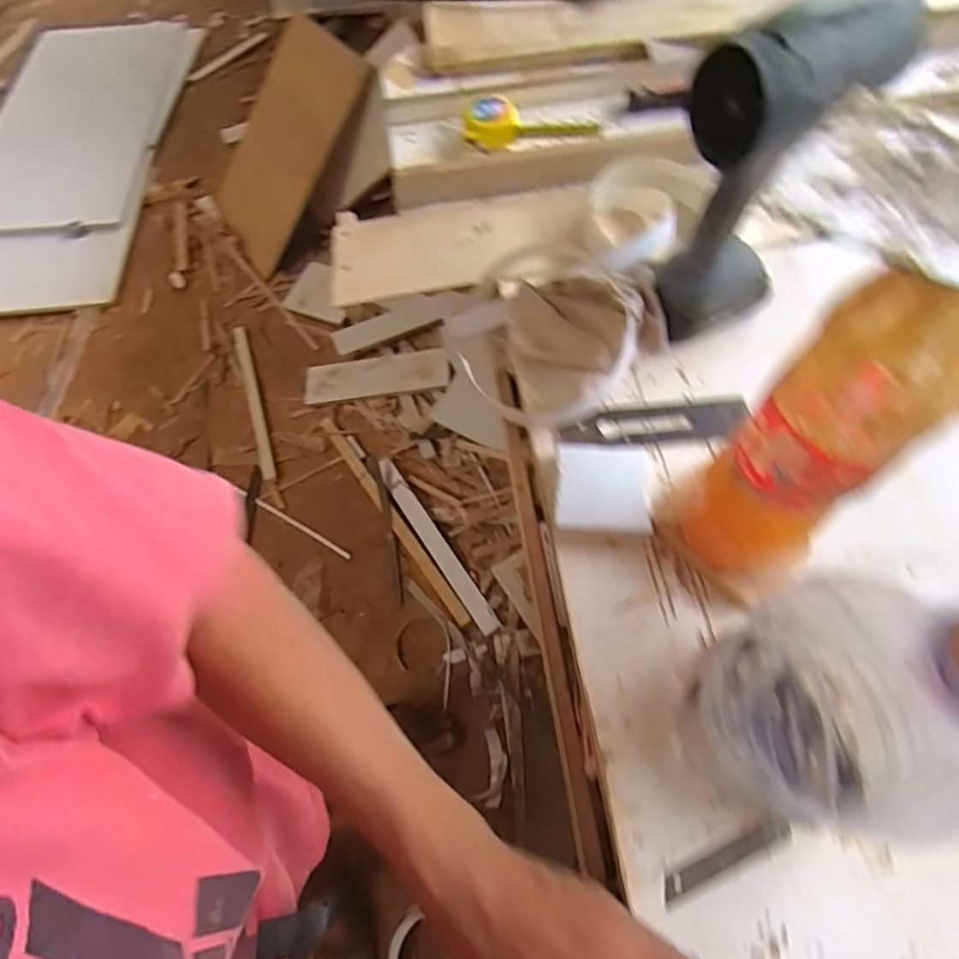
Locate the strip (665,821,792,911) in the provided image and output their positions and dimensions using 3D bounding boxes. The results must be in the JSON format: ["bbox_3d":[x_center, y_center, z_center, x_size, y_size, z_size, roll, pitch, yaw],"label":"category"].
[{"bbox_3d":[0.164,0.254,0.389,0.094,0.004,0.016,-23,64,-9],"label":"strip"}]

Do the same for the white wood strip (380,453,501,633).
[{"bbox_3d":[-0.104,0.137,1.317,0.045,0.020,0.482,-30,65,-12],"label":"white wood strip"}]

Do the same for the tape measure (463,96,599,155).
[{"bbox_3d":[0.061,-0.428,0.706,0.160,0.038,0.060,-9,63,-2],"label":"tape measure"}]

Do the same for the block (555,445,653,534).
[{"bbox_3d":[0.107,0.008,0.511,0.077,0.014,0.082,3,63,4],"label":"block"}]

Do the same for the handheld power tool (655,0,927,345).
[{"bbox_3d":[0.235,-0.253,0.496,0.151,0.256,0.089,-35,66,-14],"label":"handheld power tool"}]

